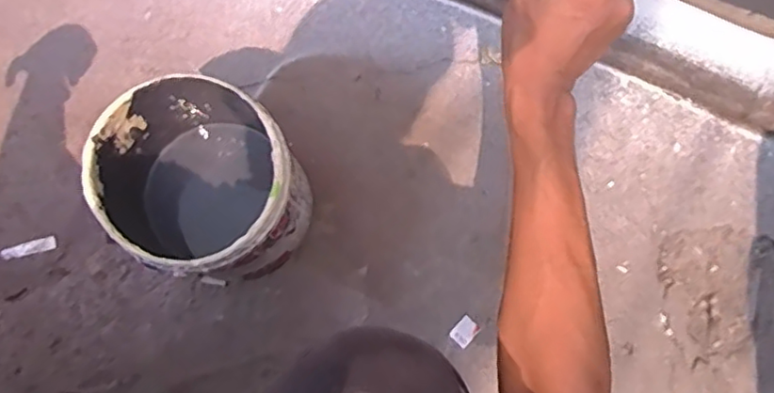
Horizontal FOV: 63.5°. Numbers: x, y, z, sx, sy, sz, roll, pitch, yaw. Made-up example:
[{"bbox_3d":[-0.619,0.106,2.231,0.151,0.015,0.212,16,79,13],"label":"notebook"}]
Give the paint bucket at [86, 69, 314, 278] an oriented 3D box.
[{"bbox_3d":[-0.176,-0.008,0.628,0.181,0.183,0.169,0,78,1],"label":"paint bucket"}]

